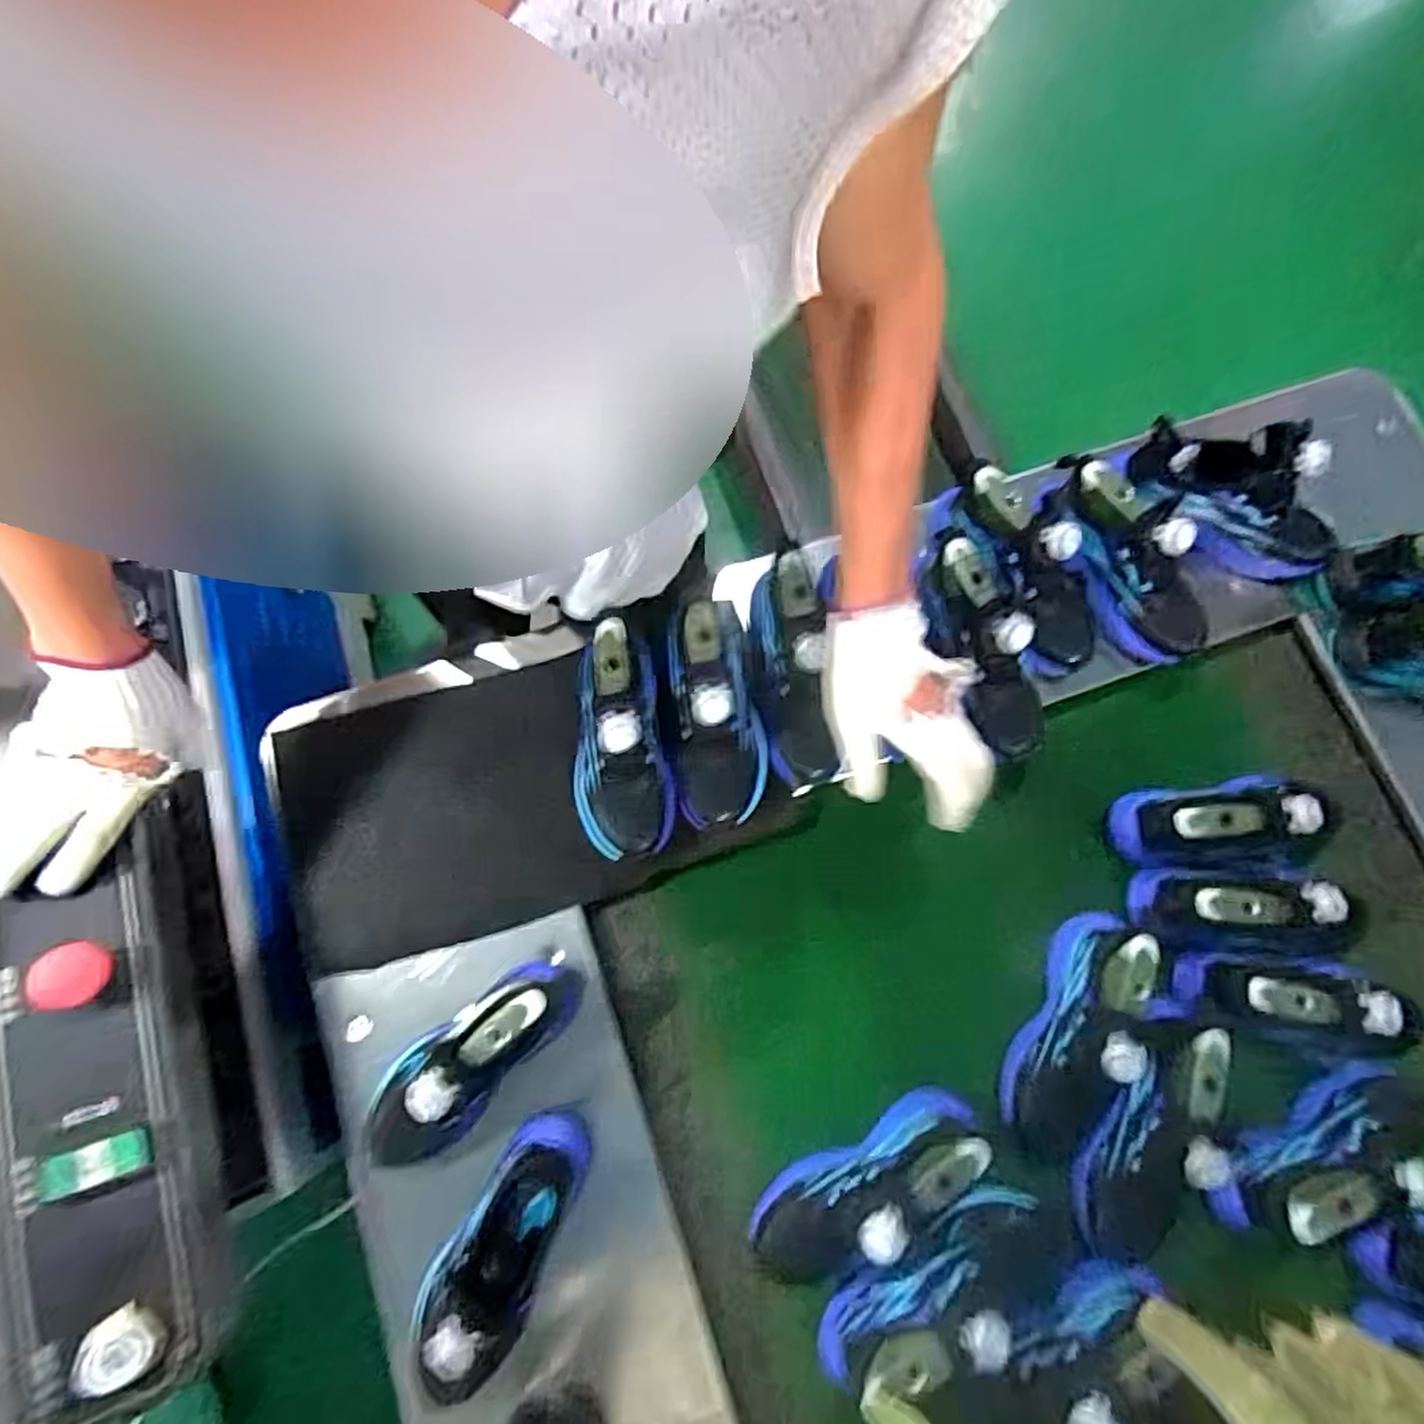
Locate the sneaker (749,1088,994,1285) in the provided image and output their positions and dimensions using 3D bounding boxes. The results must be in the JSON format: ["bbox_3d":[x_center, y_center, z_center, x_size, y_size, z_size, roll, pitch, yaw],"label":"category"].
[{"bbox_3d":[0.132,0.395,0.605,0.212,0.108,0.086,-29,78,-6],"label":"sneaker"}]

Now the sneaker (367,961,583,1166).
[{"bbox_3d":[-0.199,0.282,0.601,0.202,0.109,0.084,-41,80,-8],"label":"sneaker"}]

